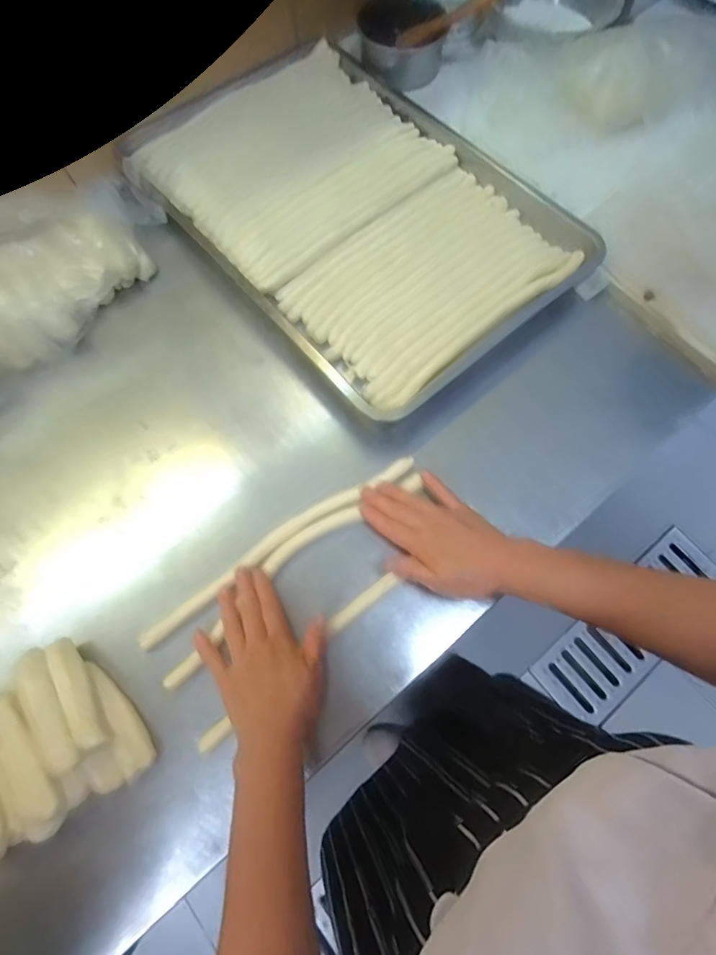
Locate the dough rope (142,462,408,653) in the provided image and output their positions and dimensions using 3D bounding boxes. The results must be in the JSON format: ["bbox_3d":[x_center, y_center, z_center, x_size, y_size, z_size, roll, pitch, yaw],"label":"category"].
[{"bbox_3d":[-0.077,0.066,0.514,0.326,0.016,0.027,-35,75,-14],"label":"dough rope"}]

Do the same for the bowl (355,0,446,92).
[{"bbox_3d":[0.072,-0.661,0.739,0.117,0.059,0.117,0,72,0],"label":"bowl"}]

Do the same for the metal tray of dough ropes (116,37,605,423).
[{"bbox_3d":[-0.015,-0.380,0.670,0.400,0.037,0.586,-41,76,-12],"label":"metal tray of dough ropes"}]

